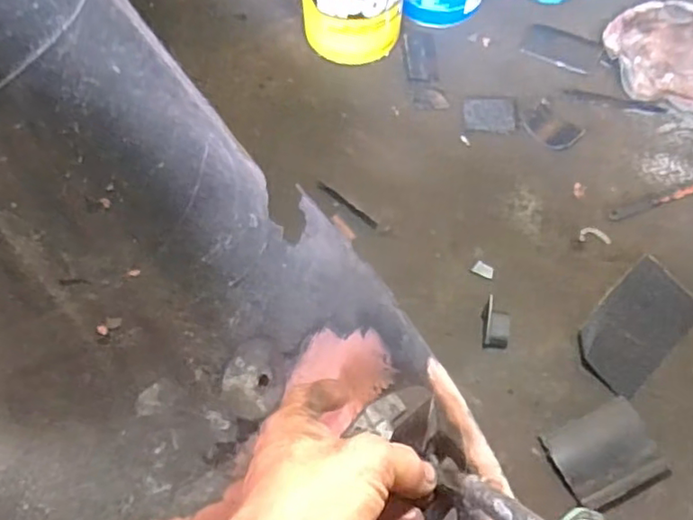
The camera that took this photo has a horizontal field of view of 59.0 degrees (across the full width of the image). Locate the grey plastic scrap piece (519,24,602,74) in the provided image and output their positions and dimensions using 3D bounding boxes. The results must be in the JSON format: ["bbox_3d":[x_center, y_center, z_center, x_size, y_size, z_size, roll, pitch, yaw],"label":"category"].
[{"bbox_3d":[0.235,-0.231,0.667,0.078,0.004,0.038,25,86,8],"label":"grey plastic scrap piece"}]

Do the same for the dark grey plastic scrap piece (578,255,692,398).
[{"bbox_3d":[0.251,0.054,0.526,0.119,0.015,0.066,-41,71,-17],"label":"dark grey plastic scrap piece"}]

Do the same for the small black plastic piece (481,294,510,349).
[{"bbox_3d":[0.129,0.054,0.525,0.021,0.019,0.040,4,65,2],"label":"small black plastic piece"}]

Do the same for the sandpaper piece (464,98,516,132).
[{"bbox_3d":[0.148,-0.150,0.631,0.052,0.004,0.038,3,74,6],"label":"sandpaper piece"}]

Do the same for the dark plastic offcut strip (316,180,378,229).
[{"bbox_3d":[0.001,-0.053,0.594,0.072,0.007,0.008,36,70,15],"label":"dark plastic offcut strip"}]

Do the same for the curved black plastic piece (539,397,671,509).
[{"bbox_3d":[0.205,0.152,0.485,0.080,0.012,0.064,-22,67,-10],"label":"curved black plastic piece"}]

